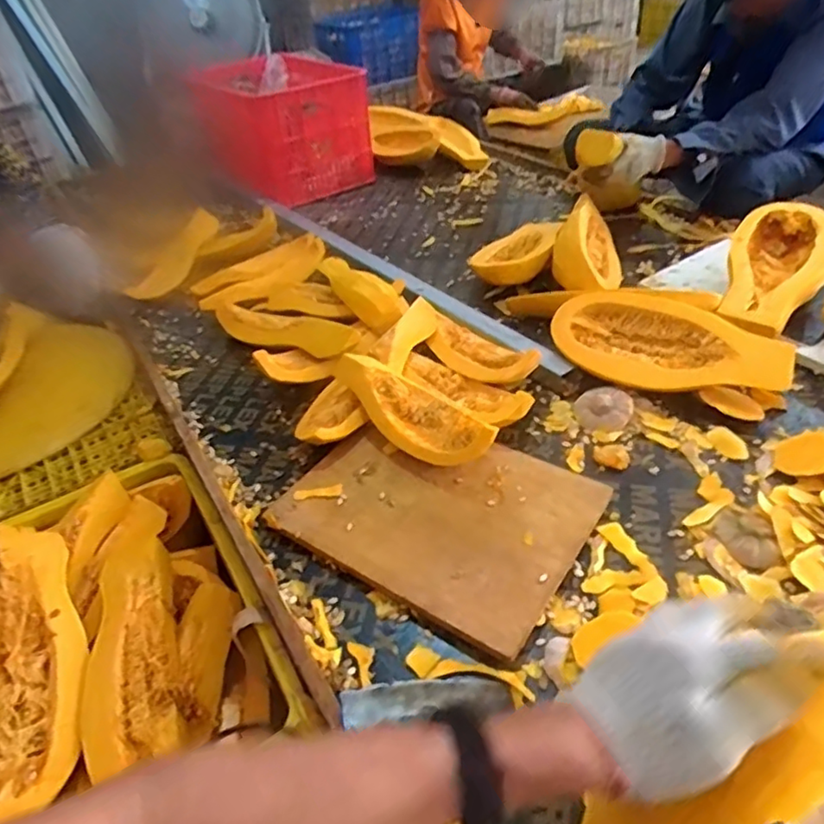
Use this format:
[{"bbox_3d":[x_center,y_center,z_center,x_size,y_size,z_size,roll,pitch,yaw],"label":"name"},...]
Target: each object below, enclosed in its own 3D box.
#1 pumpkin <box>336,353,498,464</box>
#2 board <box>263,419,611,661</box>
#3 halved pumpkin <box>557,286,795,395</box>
[{"bbox_3d":[-0.003,-0.004,0.896,0.097,0.074,0.307,-33,46,-28],"label":"pumpkin"},{"bbox_3d":[0.031,0.125,0.811,0.370,0.032,0.274,21,48,28],"label":"board"},{"bbox_3d":[0.400,-0.101,0.983,0.335,0.085,0.160,7,72,24],"label":"halved pumpkin"}]

